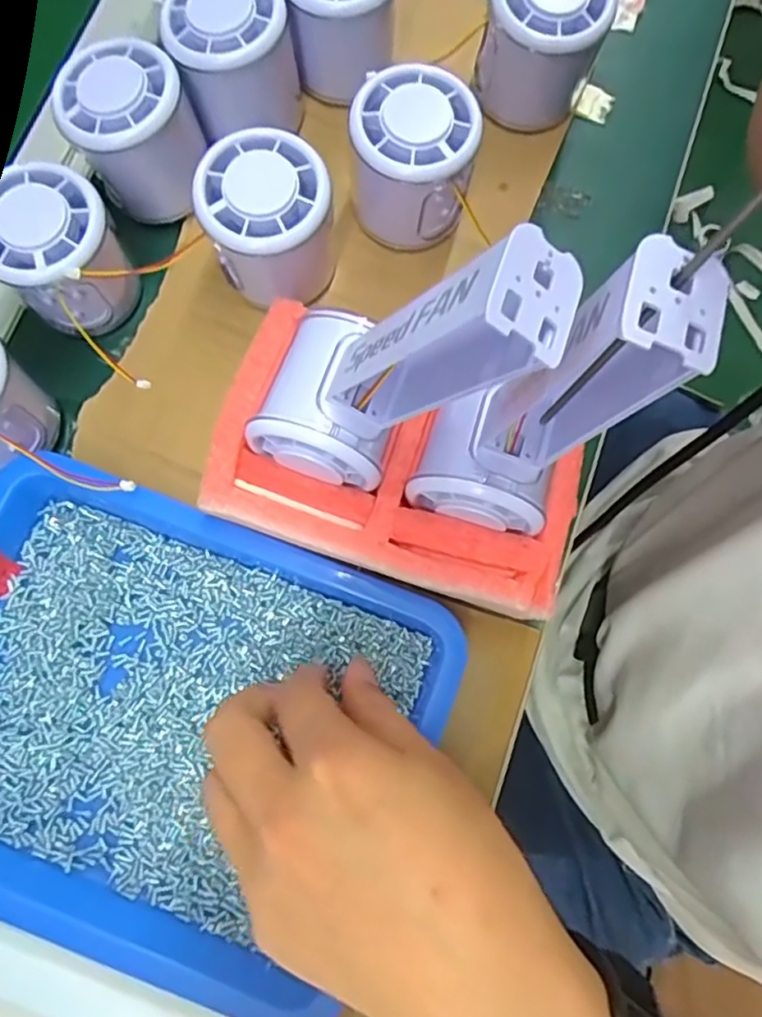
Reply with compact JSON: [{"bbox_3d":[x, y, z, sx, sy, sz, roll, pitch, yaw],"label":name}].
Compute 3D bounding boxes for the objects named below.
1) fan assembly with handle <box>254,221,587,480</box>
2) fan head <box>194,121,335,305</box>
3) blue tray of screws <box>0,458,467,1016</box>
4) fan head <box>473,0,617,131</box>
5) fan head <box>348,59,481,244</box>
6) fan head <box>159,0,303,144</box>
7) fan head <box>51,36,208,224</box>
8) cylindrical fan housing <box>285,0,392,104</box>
[{"bbox_3d":[0.000,-0.051,0.222,0.045,0.144,0.064,12,76,-32],"label":"fan assembly with handle"},{"bbox_3d":[-0.050,-0.126,0.297,0.054,0.062,0.054,0,79,-1],"label":"fan head"},{"bbox_3d":[-0.096,0.086,0.271,0.219,0.031,0.171,21,79,3],"label":"blue tray of screws"},{"bbox_3d":[0.076,-0.222,0.316,0.055,0.067,0.051,0,79,-1],"label":"fan head"},{"bbox_3d":[0.014,-0.159,0.305,0.053,0.059,0.052,0,79,-1],"label":"fan head"},{"bbox_3d":[-0.070,-0.213,0.313,0.055,0.057,0.049,-23,80,-6],"label":"fan head"},{"bbox_3d":[-0.115,-0.175,0.308,0.055,0.057,0.053,0,79,-1],"label":"fan head"},{"bbox_3d":[-0.020,-0.245,0.327,0.053,0.067,0.052,0,79,-1],"label":"cylindrical fan housing"}]

